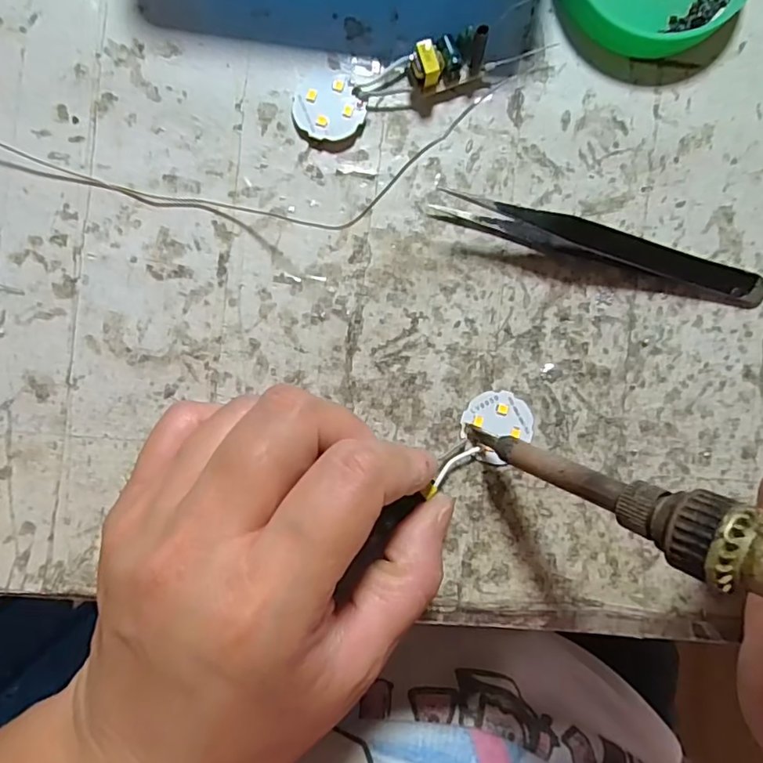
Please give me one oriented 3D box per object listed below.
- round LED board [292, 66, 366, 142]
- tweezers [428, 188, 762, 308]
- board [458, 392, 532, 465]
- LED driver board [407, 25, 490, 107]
[{"bbox_3d":[-0.018,-0.091,0.177,0.021,0.004,0.025,-21,92,-2],"label":"round LED board"},{"bbox_3d":[0.074,-0.045,0.177,0.113,0.014,0.012,16,90,-3],"label":"tweezers"},{"bbox_3d":[0.039,0.014,0.181,0.022,0.004,0.022,0,91,-3],"label":"board"},{"bbox_3d":[0.023,-0.102,0.175,0.028,0.013,0.014,-26,92,-2],"label":"LED driver board"}]

